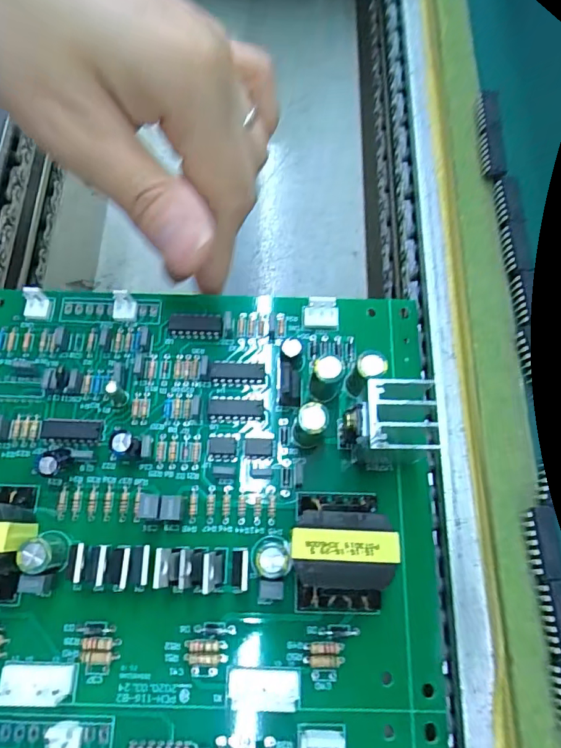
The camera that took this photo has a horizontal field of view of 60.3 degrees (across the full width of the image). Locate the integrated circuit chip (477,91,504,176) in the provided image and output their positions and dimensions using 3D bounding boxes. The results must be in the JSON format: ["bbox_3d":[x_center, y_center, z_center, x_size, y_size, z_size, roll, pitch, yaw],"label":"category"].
[{"bbox_3d":[0.079,-0.090,0.183,0.007,0.006,0.037,3,71,1],"label":"integrated circuit chip"}]

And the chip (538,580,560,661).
[{"bbox_3d":[0.075,0.066,0.129,0.008,0.004,0.019,-2,71,-1],"label":"chip"}]

